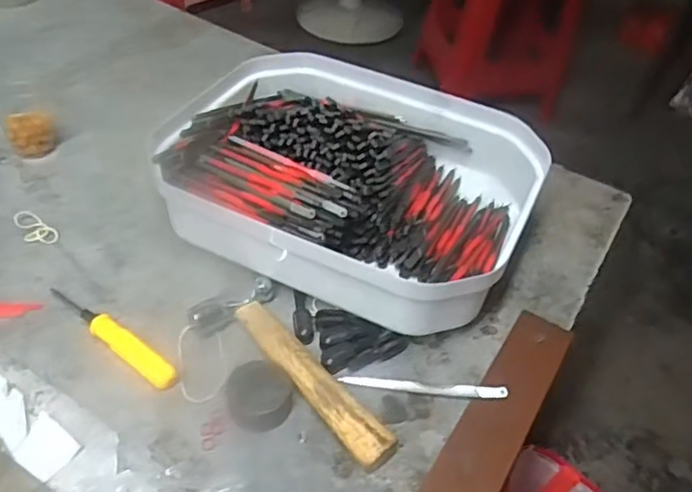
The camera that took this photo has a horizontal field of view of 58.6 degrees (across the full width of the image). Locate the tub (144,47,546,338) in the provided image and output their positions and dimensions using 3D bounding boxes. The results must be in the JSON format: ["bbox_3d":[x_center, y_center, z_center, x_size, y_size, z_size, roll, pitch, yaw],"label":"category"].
[{"bbox_3d":[0.003,-0.053,0.485,0.275,0.074,0.221,21,47,13],"label":"tub"}]

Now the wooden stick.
[{"bbox_3d":[-0.024,0.082,0.384,0.024,0.019,0.136,-31,57,-32],"label":"wooden stick"}]

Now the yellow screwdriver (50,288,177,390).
[{"bbox_3d":[-0.155,0.058,0.405,0.116,0.010,0.017,31,50,22],"label":"yellow screwdriver"}]

